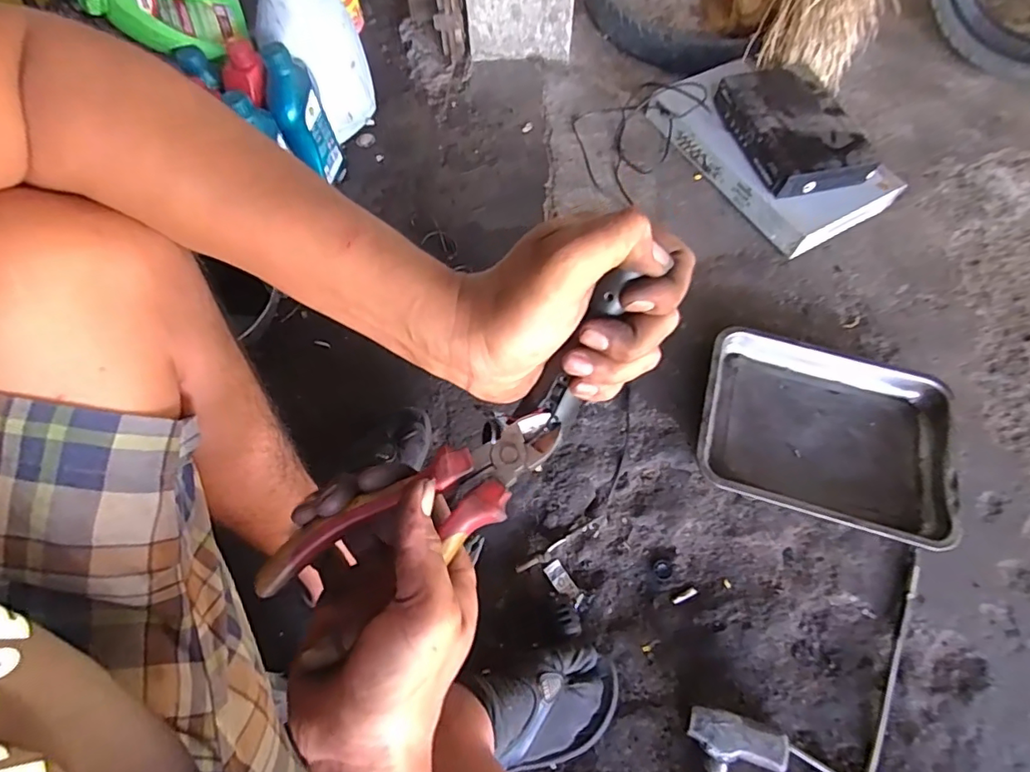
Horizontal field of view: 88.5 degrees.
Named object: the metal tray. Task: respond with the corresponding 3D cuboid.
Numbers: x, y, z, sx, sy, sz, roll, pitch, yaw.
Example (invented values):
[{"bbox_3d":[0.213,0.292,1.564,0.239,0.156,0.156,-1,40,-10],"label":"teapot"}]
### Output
[{"bbox_3d":[0.454,0.063,0.778,0.346,0.047,0.272,16,66,9],"label":"metal tray"}]

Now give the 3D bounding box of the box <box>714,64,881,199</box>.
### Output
[{"bbox_3d":[0.501,-0.472,0.958,0.188,0.059,0.271,-17,65,-7],"label":"box"}]

